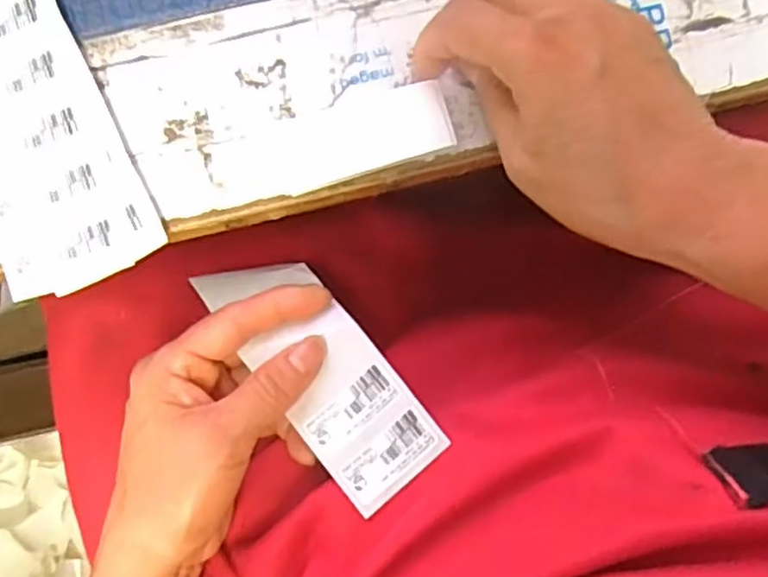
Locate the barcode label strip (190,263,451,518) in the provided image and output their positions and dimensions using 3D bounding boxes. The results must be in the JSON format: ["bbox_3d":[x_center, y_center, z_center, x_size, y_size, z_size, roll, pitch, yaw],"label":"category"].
[{"bbox_3d":[-0.033,0.033,0.312,0.050,0.019,0.141,-41,69,-3],"label":"barcode label strip"}]

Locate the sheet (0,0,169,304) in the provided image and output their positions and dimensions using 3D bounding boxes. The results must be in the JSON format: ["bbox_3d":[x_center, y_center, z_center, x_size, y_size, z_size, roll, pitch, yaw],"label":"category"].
[{"bbox_3d":[-0.150,-0.079,0.289,0.061,0.011,0.159,-19,89,-3],"label":"sheet"}]

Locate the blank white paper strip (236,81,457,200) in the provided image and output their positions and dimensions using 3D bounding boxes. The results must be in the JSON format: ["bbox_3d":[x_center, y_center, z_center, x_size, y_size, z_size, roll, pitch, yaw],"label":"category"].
[{"bbox_3d":[-0.017,-0.065,0.297,0.091,0.004,0.033,-16,83,2],"label":"blank white paper strip"}]

